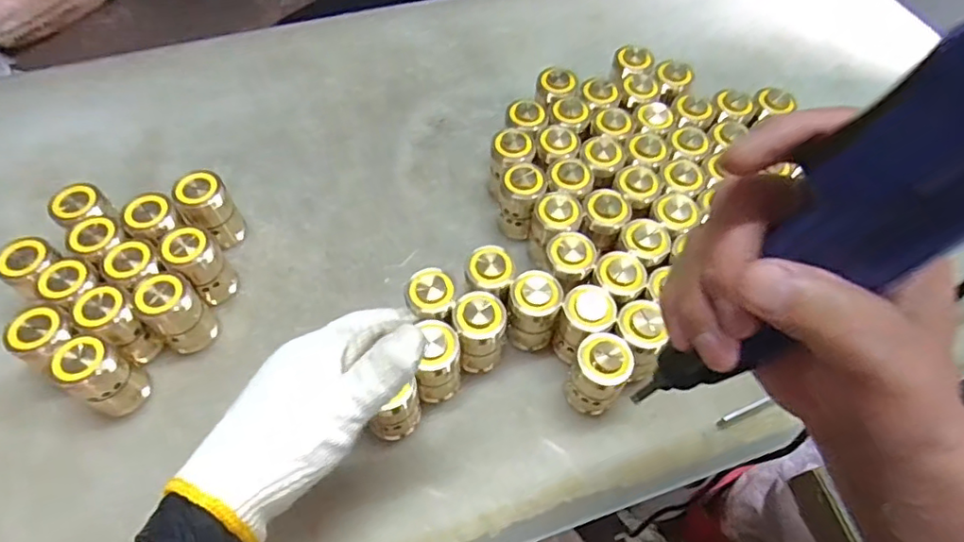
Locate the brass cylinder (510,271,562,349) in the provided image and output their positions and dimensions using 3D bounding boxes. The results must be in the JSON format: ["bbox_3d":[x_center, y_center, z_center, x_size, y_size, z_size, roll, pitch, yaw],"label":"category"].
[{"bbox_3d":[0.038,0.036,0.435,0.035,0.079,0.031,10,57,4],"label":"brass cylinder"}]

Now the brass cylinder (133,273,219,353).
[{"bbox_3d":[-0.226,0.033,0.424,0.030,0.069,0.033,38,63,20],"label":"brass cylinder"}]

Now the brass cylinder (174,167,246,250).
[{"bbox_3d":[-0.225,-0.052,0.470,0.037,0.058,0.031,-20,60,-15],"label":"brass cylinder"}]

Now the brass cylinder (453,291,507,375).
[{"bbox_3d":[-0.002,0.047,0.424,0.036,0.080,0.035,1,57,-2],"label":"brass cylinder"}]

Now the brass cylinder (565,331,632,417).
[{"bbox_3d":[0.081,0.075,0.405,0.036,0.073,0.035,1,57,-2],"label":"brass cylinder"}]

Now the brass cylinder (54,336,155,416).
[{"bbox_3d":[-0.263,0.075,0.396,0.029,0.068,0.034,28,60,15],"label":"brass cylinder"}]

